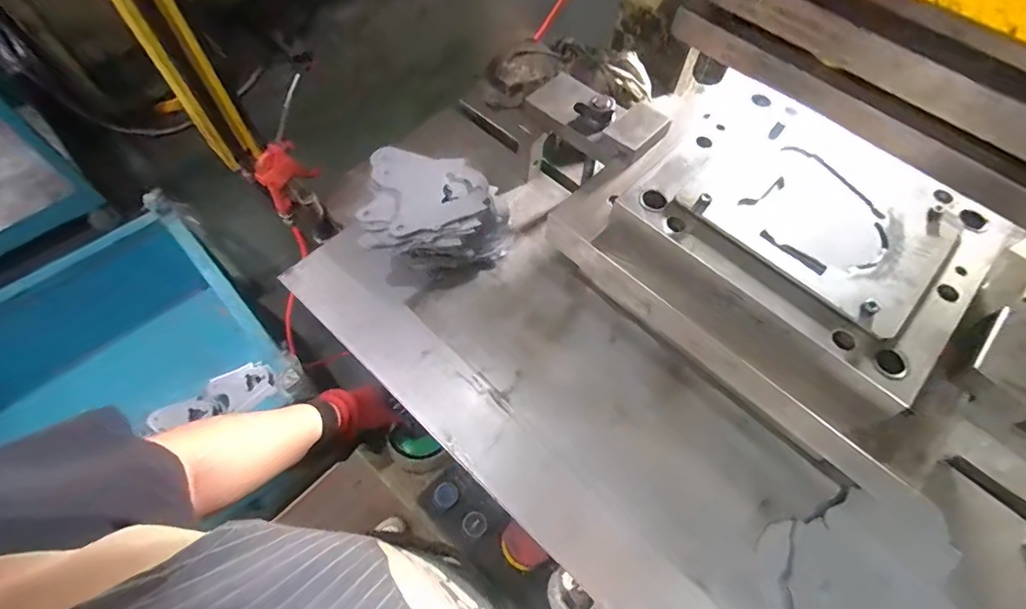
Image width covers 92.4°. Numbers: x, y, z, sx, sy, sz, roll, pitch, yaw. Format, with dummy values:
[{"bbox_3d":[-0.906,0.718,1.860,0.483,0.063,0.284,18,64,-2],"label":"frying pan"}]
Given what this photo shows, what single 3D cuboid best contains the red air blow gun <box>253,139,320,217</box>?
[{"bbox_3d":[-0.330,-0.188,0.731,0.085,0.134,0.046,-34,68,-18],"label":"red air blow gun"}]

